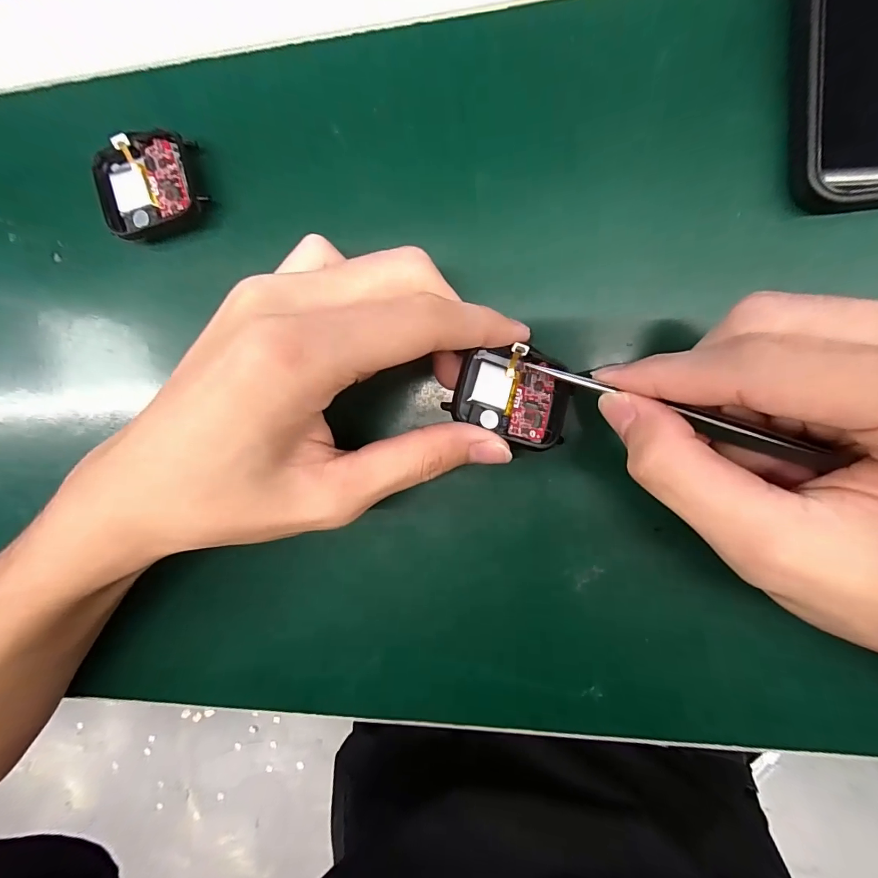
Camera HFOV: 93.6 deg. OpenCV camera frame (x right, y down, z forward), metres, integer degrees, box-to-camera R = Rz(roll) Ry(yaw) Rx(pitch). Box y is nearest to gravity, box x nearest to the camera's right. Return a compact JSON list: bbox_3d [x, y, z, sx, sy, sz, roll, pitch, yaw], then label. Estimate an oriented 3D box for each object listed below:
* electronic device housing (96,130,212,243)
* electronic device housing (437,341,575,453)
[{"bbox_3d":[-0.123,-0.108,0.175,0.043,0.009,0.036,-12,93,9],"label":"electronic device housing"},{"bbox_3d":[0.030,-0.017,0.163,0.049,0.014,0.037,24,78,-6],"label":"electronic device housing"}]

